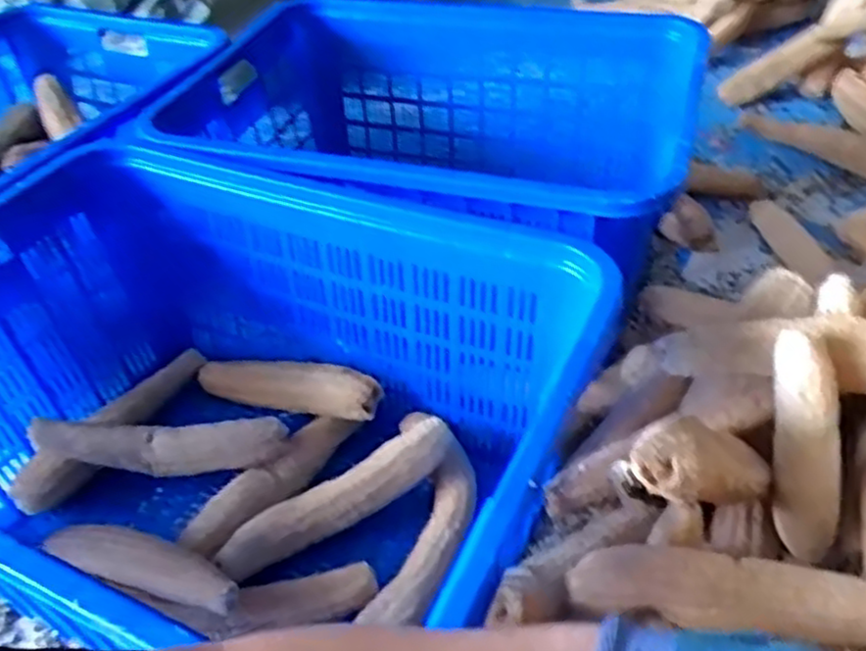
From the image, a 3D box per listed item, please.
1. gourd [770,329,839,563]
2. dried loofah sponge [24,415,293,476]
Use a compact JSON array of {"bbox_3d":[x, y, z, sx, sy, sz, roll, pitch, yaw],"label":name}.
[{"bbox_3d":[0.407,0.134,0.822,0.057,0.264,0.048,-9,14,-5],"label":"gourd"},{"bbox_3d":[-0.385,0.169,1.056,0.348,0.082,0.064,-2,42,3],"label":"dried loofah sponge"}]

